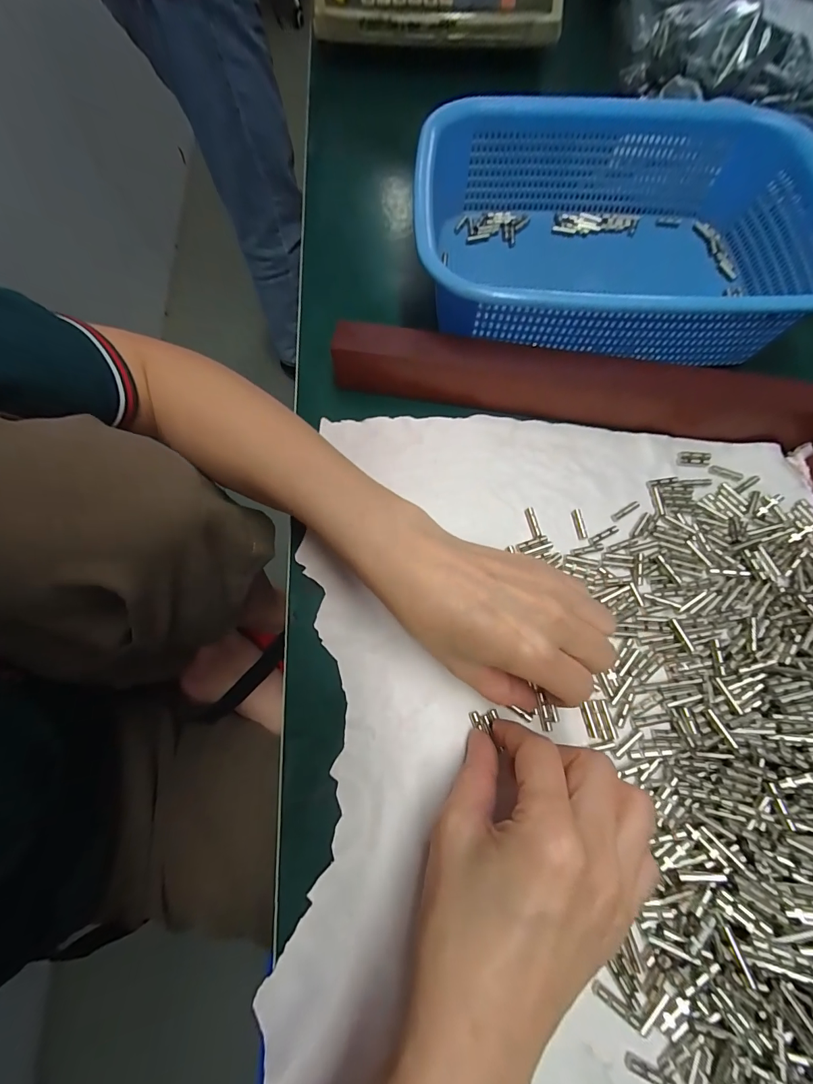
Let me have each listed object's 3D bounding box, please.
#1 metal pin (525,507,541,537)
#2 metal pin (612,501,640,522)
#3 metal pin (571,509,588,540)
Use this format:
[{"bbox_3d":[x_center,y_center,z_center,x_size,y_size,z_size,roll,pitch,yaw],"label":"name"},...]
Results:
[{"bbox_3d":[0.083,-0.012,0.258,0.005,0.005,0.021,-11,70,-3],"label":"metal pin"},{"bbox_3d":[0.146,-0.021,0.259,0.022,0.004,0.005,-30,72,-9],"label":"metal pin"},{"bbox_3d":[0.113,-0.012,0.256,0.005,0.004,0.021,-8,70,-2],"label":"metal pin"}]

